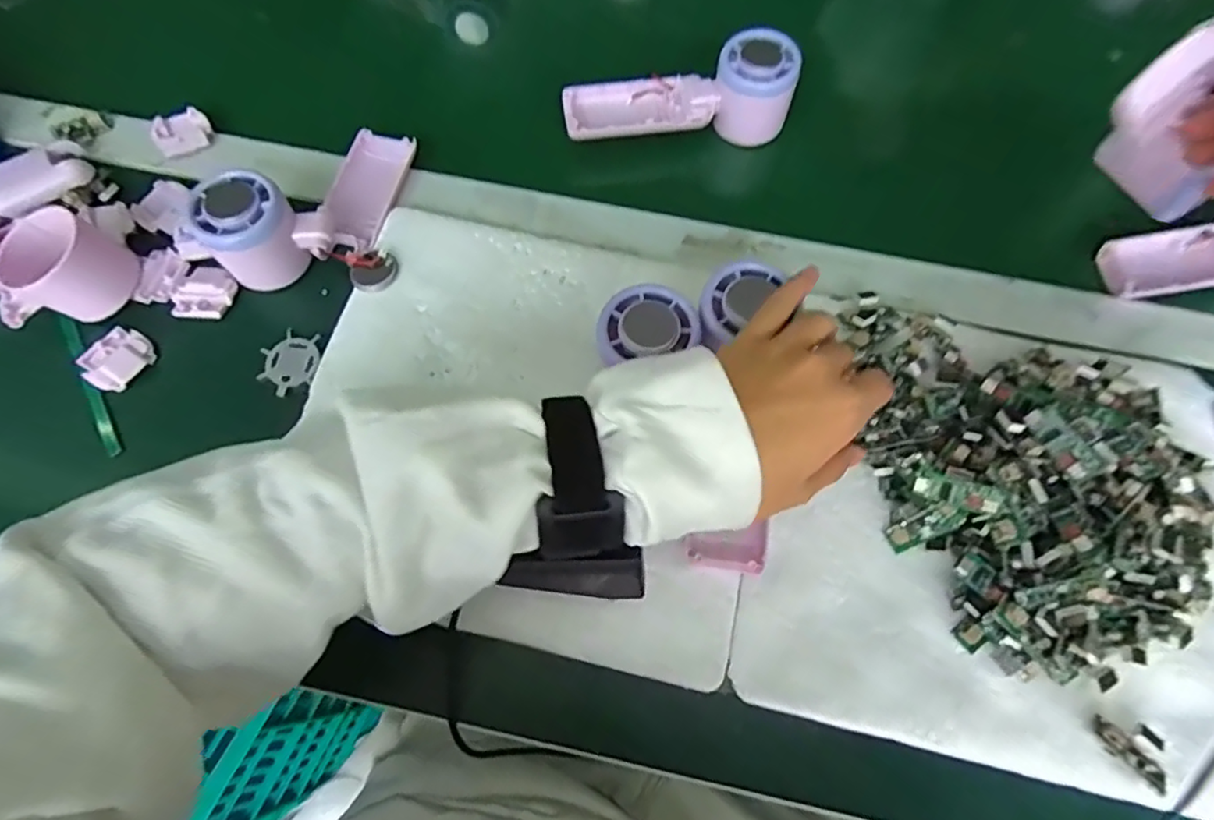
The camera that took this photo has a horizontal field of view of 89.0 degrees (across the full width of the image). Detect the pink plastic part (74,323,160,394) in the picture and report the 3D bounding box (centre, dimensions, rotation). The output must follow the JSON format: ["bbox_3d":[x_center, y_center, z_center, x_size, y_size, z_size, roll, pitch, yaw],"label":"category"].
[{"bbox_3d":[-0.306,-0.033,0.386,0.034,0.011,0.040,33,73,12],"label":"pink plastic part"}]

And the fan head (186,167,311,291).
[{"bbox_3d":[-0.225,-0.114,0.391,0.054,0.050,0.057,0,69,0],"label":"fan head"}]

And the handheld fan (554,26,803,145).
[{"bbox_3d":[0.051,-0.230,0.452,0.162,0.055,0.050,-7,69,-3],"label":"handheld fan"}]

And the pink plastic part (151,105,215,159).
[{"bbox_3d":[-0.311,-0.205,0.452,0.038,0.016,0.028,-16,70,-6],"label":"pink plastic part"}]

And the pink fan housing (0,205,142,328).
[{"bbox_3d":[-0.339,-0.083,0.382,0.070,0.046,0.069,8,70,3],"label":"pink fan housing"}]

